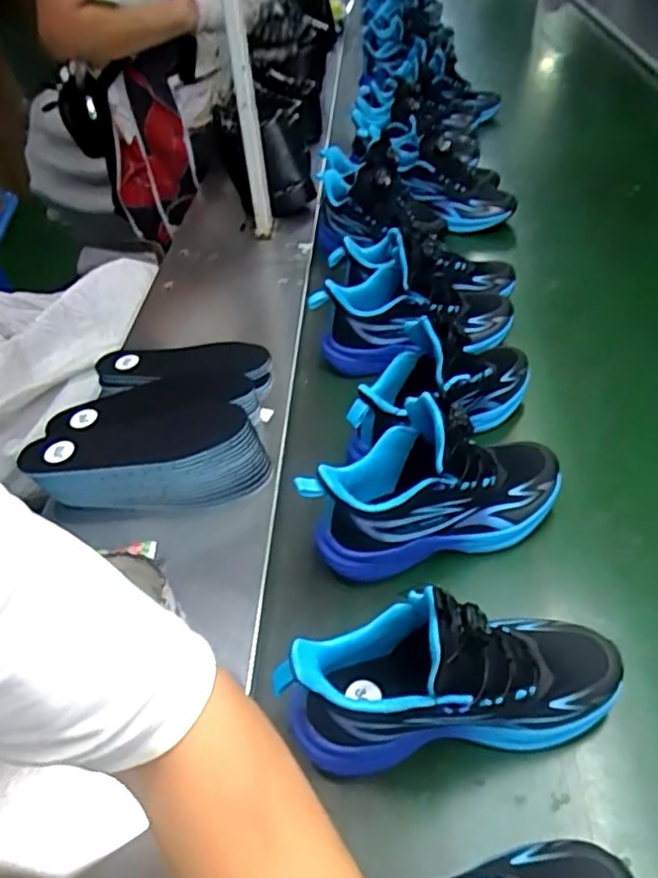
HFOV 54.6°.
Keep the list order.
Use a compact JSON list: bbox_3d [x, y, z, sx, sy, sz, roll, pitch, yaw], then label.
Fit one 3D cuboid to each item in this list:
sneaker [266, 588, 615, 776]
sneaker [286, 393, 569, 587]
[{"bbox_3d":[0.090,0.162,0.443,0.242,0.142,0.081,2,44,-10],"label":"sneaker"},{"bbox_3d":[0.097,0.038,0.574,0.242,0.139,0.093,-13,45,-8],"label":"sneaker"}]

